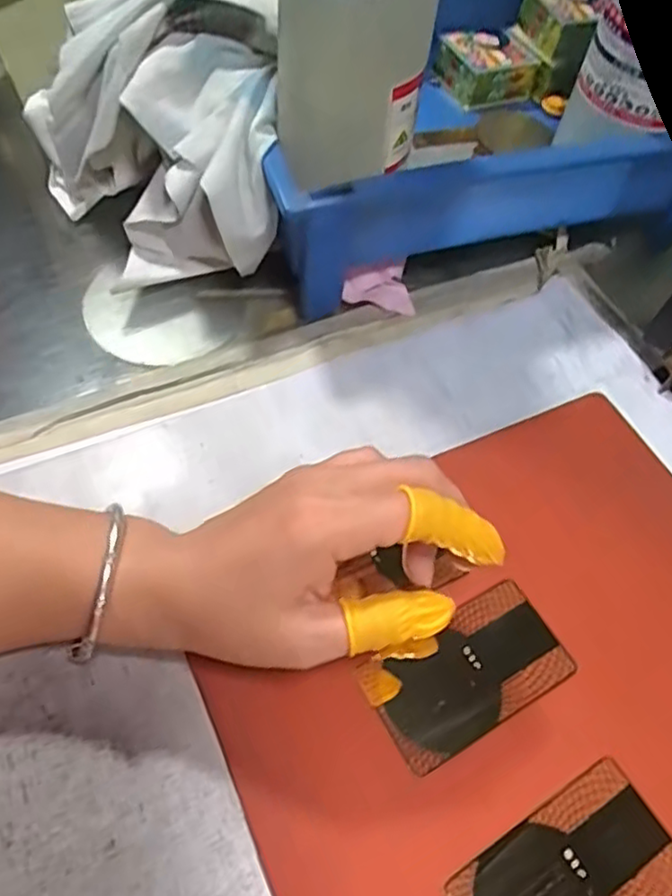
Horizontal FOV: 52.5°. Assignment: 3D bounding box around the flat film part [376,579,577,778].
[{"bbox_3d":[0.056,0.094,0.285,0.085,0.004,0.046,-23,67,-23],"label":"flat film part"}]

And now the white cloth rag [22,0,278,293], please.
[{"bbox_3d":[-0.103,-0.177,0.383,0.142,0.120,0.166,-6,57,-9],"label":"white cloth rag"}]

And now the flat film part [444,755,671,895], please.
[{"bbox_3d":[0.086,0.158,0.249,0.085,0.004,0.048,-25,62,-20],"label":"flat film part"}]

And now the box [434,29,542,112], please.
[{"bbox_3d":[0.105,-0.268,0.479,0.061,0.029,0.043,-21,61,-18],"label":"box"}]

